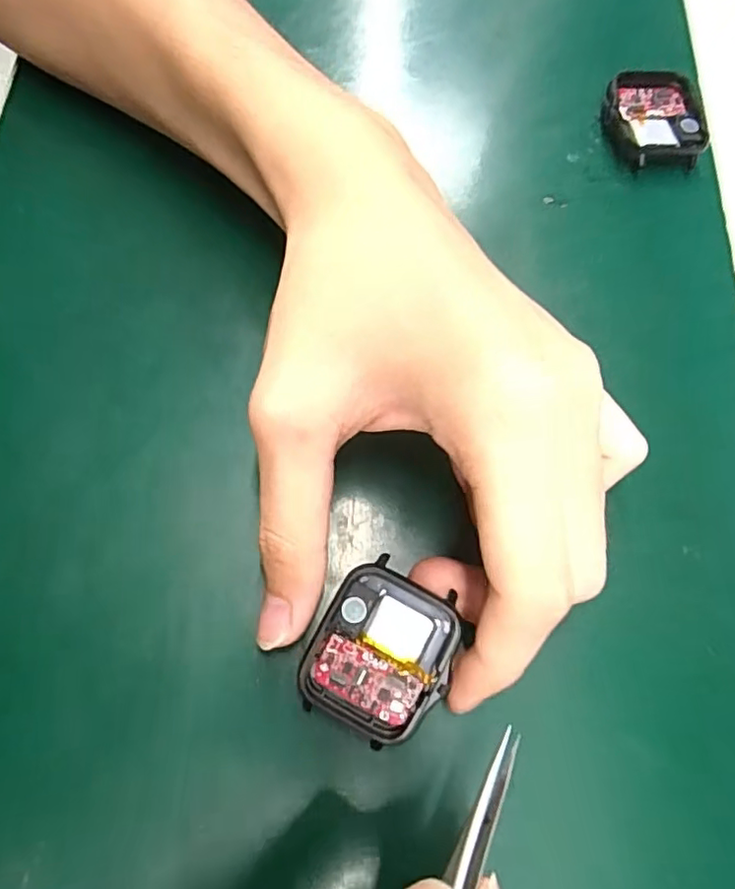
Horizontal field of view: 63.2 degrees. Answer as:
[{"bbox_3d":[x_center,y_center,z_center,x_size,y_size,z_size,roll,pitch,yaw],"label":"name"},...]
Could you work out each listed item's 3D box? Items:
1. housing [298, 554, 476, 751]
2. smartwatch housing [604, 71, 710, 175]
[{"bbox_3d":[0.004,0.061,0.176,0.037,0.011,0.045,27,85,7],"label":"housing"},{"bbox_3d":[0.122,-0.137,0.256,0.040,0.015,0.044,4,70,-4],"label":"smartwatch housing"}]

